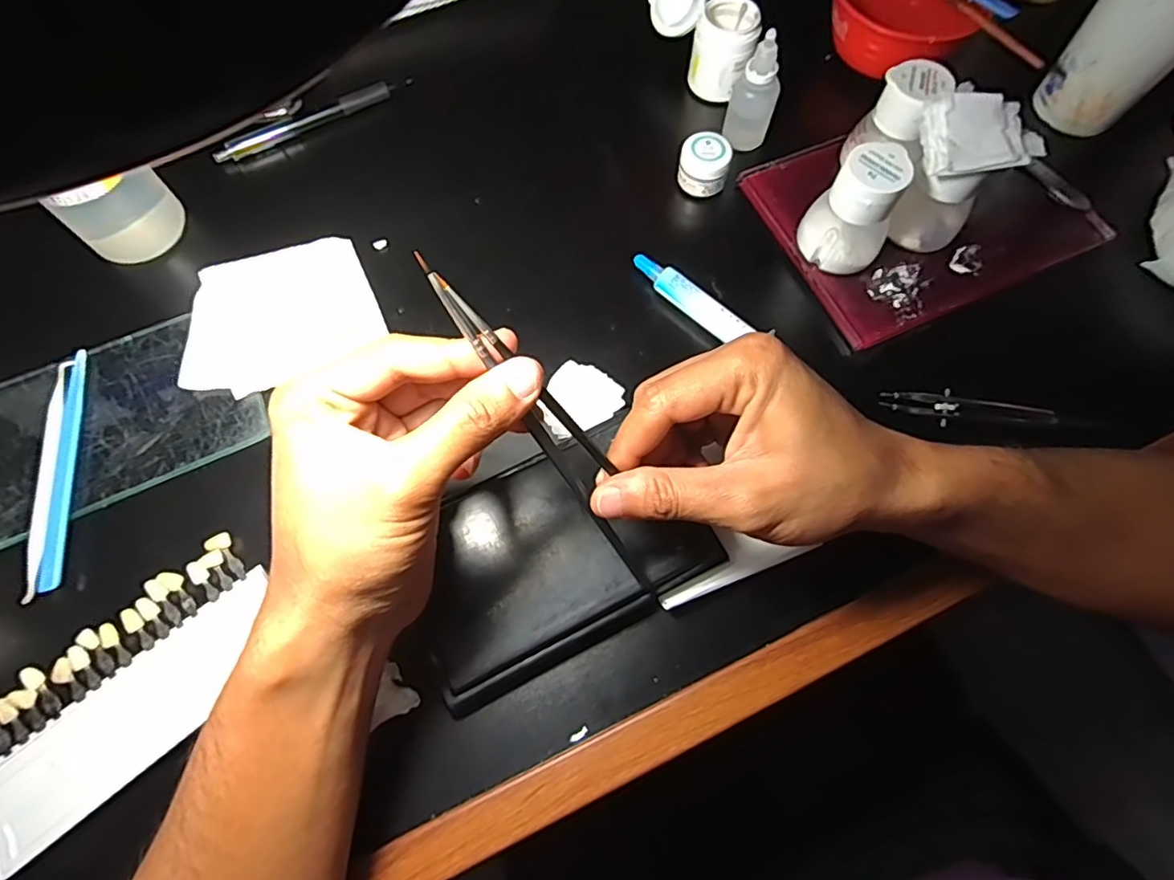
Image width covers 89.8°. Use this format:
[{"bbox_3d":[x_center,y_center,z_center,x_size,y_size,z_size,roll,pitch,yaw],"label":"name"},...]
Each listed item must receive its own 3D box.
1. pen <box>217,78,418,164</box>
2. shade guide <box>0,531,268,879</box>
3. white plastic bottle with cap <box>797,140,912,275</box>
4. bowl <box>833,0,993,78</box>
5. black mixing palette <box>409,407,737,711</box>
[{"bbox_3d":[-0.196,-0.234,0.425,0.146,0.011,0.015,-28,72,-11],"label":"pen"},{"bbox_3d":[-0.223,0.121,0.286,0.141,0.012,0.074,-39,75,-14],"label":"shade guide"},{"bbox_3d":[0.159,-0.136,0.351,0.049,0.066,0.042,34,73,11],"label":"white plastic bottle with cap"},{"bbox_3d":[0.227,-0.310,0.428,0.102,0.048,0.094,0,70,-1],"label":"bowl"},{"bbox_3d":[-0.016,0.058,0.304,0.146,0.023,0.097,-25,72,-10],"label":"black mixing palette"}]

